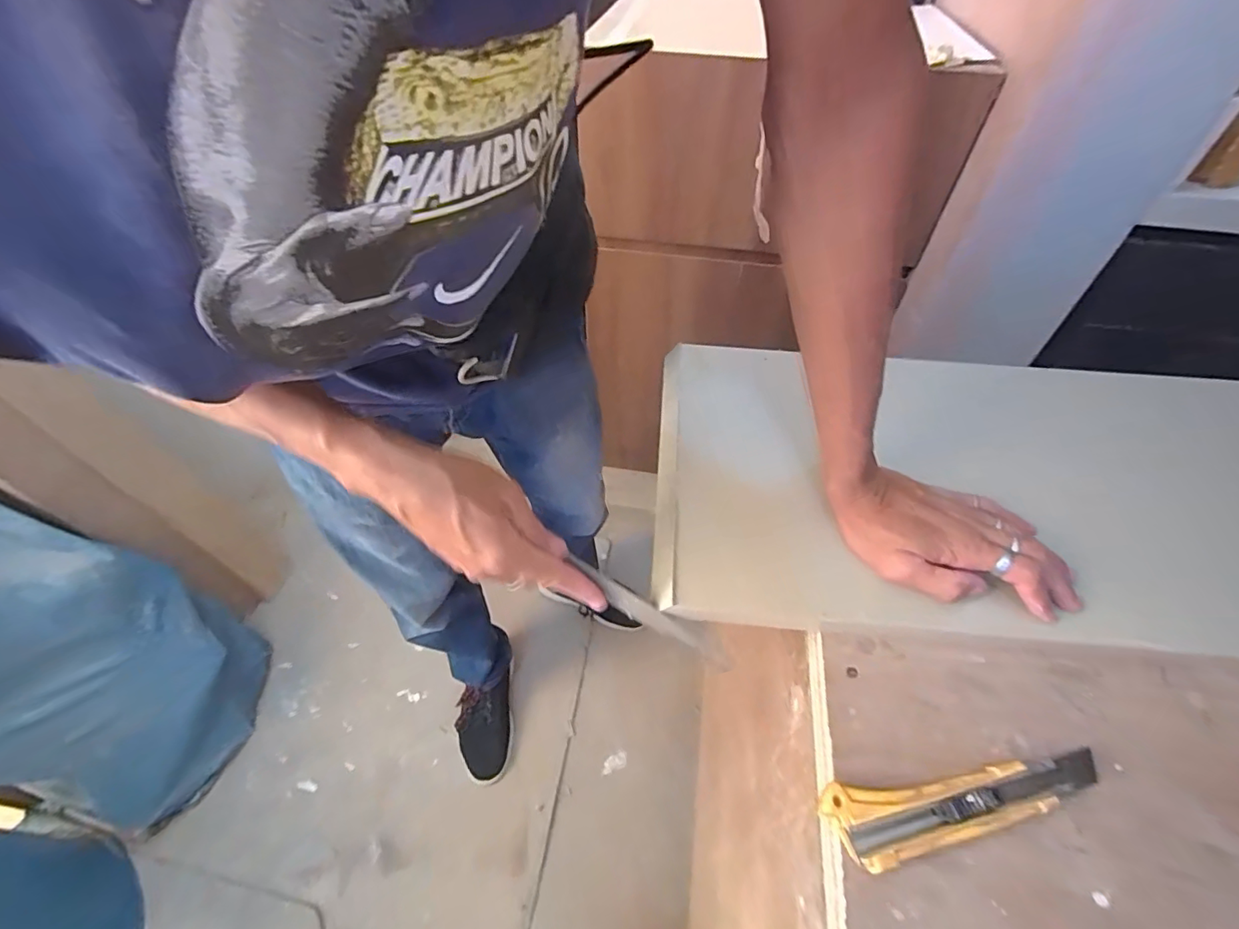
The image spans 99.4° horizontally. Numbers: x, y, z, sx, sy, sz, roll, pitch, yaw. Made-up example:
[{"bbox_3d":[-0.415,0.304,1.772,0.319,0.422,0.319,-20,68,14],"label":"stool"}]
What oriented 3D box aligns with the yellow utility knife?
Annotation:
[{"bbox_3d":[0.204,0.193,0.306,0.170,0.022,0.038,-8,50,-10],"label":"yellow utility knife"}]

